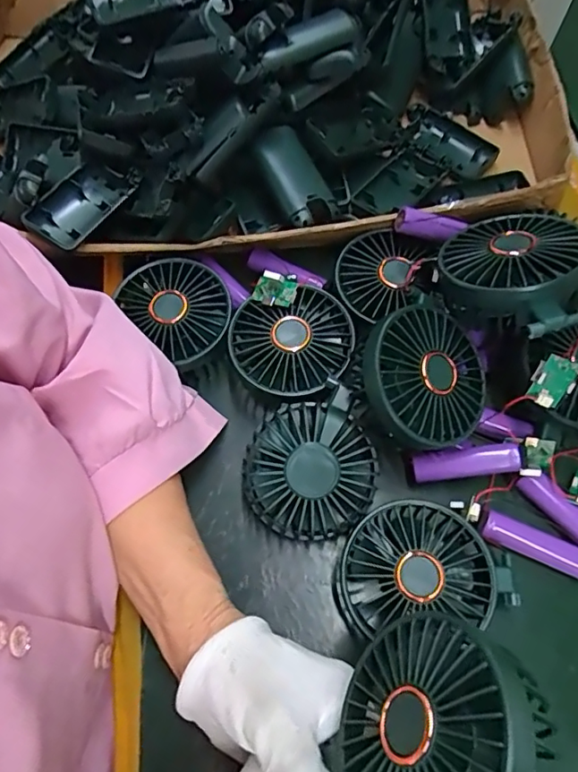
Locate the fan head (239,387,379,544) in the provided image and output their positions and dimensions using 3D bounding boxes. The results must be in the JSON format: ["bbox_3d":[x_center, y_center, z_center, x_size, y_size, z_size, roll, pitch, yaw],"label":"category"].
[{"bbox_3d":[0.011,0.056,0.350,0.080,0.055,0.083,0,66,0],"label":"fan head"}]

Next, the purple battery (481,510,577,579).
[{"bbox_3d":[0.158,0.103,0.344,0.068,0.018,0.017,23,68,9],"label":"purple battery"}]

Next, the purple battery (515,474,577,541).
[{"bbox_3d":[0.179,0.084,0.351,0.018,0.018,0.066,-41,72,-17],"label":"purple battery"}]

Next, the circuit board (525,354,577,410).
[{"bbox_3d":[0.159,-0.003,0.322,0.023,0.008,0.030,21,110,5],"label":"circuit board"}]

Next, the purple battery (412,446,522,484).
[{"bbox_3d":[0.114,0.049,0.347,0.065,0.016,0.018,-3,66,-2],"label":"purple battery"}]

